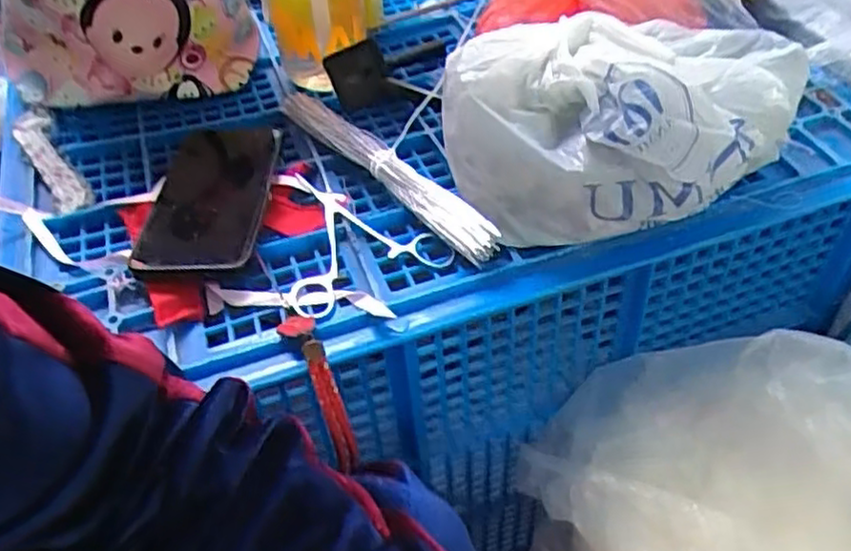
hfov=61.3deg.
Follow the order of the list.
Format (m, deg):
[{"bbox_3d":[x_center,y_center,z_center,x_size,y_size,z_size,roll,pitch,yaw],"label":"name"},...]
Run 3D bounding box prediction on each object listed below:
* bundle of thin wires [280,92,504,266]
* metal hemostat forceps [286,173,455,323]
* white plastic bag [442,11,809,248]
[{"bbox_3d":[-0.037,-0.084,0.542,0.026,0.026,0.253,-31,52,-23],"label":"bundle of thin wires"},{"bbox_3d":[-0.054,-0.032,0.501,0.110,0.010,0.128,-20,49,-14],"label":"metal hemostat forceps"},{"bbox_3d":[0.135,-0.099,0.485,0.231,0.112,0.132,-6,47,-2],"label":"white plastic bag"}]

